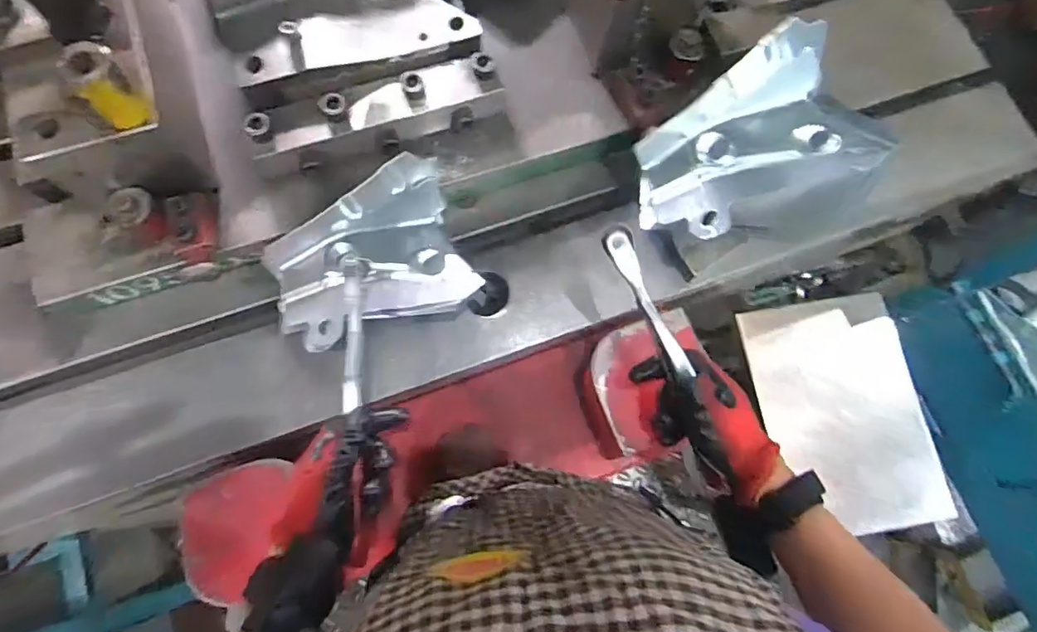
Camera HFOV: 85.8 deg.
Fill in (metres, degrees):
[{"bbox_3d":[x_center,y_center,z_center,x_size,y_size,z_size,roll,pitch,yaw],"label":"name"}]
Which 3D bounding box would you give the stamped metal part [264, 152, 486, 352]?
[{"bbox_3d":[-0.151,-0.053,0.555,0.195,0.063,0.145,-21,76,-7],"label":"stamped metal part"}]

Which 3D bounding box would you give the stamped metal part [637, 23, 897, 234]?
[{"bbox_3d":[0.232,-0.153,0.557,0.204,0.134,0.155,-24,77,-8],"label":"stamped metal part"}]

